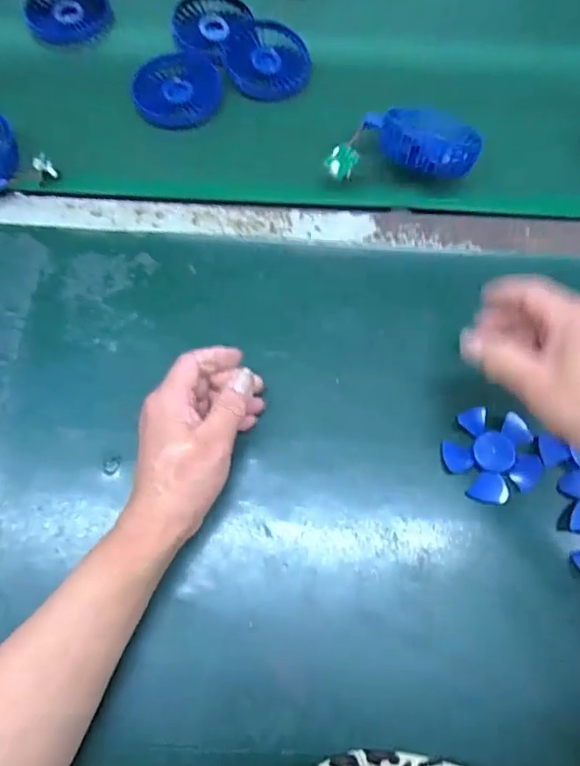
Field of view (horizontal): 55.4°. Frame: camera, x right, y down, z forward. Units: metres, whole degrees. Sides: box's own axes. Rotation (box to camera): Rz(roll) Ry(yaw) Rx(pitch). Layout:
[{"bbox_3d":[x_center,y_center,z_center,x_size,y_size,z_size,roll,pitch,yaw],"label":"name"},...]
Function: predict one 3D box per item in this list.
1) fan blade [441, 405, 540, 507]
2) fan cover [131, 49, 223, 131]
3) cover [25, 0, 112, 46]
[{"bbox_3d":[0.154,0.054,0.424,0.067,0.010,0.069,0,70,-1],"label":"fan blade"},{"bbox_3d":[-0.111,-0.291,0.548,0.085,0.017,0.088,-14,71,-6],"label":"fan cover"},{"bbox_3d":[-0.231,-0.389,0.576,0.082,0.009,0.090,-21,72,-9],"label":"cover"}]

